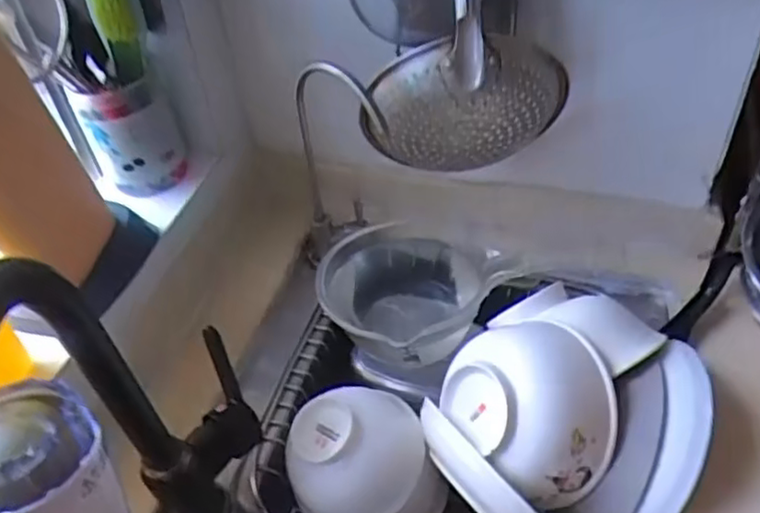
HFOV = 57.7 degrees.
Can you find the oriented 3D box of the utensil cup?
[{"bbox_3d":[-0.241,-0.120,0.669,0.076,0.108,0.061,-26,48,-19],"label":"utensil cup"}]

